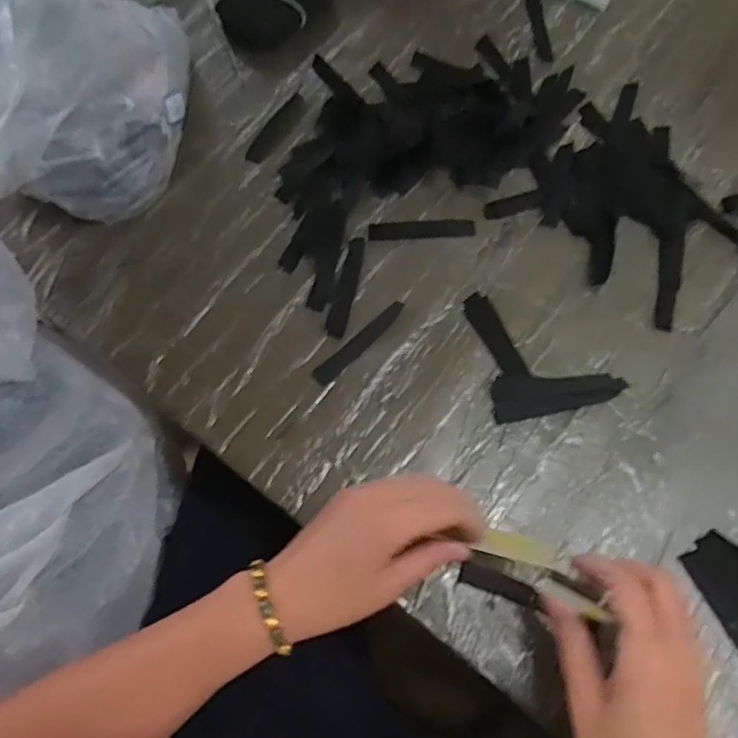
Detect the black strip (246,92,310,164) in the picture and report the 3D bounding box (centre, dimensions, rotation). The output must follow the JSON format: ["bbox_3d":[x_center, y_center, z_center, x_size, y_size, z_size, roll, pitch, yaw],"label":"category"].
[{"bbox_3d":[-0.086,-0.227,0.547,0.027,0.004,0.082,34,78,13],"label":"black strip"}]

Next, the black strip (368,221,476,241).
[{"bbox_3d":[0.046,-0.121,0.499,0.092,0.009,0.015,-4,67,0],"label":"black strip"}]

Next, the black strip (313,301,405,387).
[{"bbox_3d":[-0.007,-0.021,0.457,0.015,0.004,0.092,44,75,11],"label":"black strip"}]

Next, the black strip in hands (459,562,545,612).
[{"bbox_3d":[0.086,0.142,0.381,0.051,0.004,0.015,17,79,10],"label":"black strip in hands"}]

